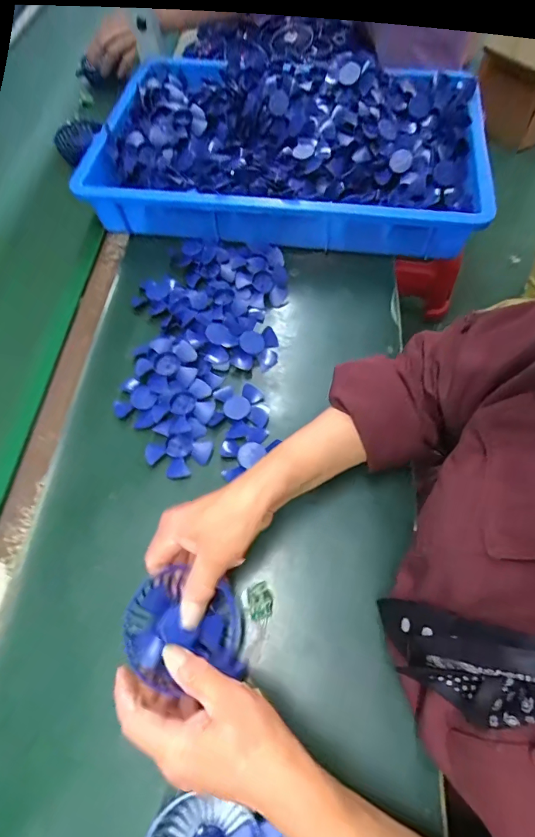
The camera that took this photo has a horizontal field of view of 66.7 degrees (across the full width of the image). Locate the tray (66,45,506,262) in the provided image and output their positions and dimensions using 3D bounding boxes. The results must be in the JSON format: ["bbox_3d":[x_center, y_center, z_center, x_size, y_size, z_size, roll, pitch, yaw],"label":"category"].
[{"bbox_3d":[0.037,-0.437,0.646,0.551,0.082,0.397,9,64,8],"label":"tray"}]

